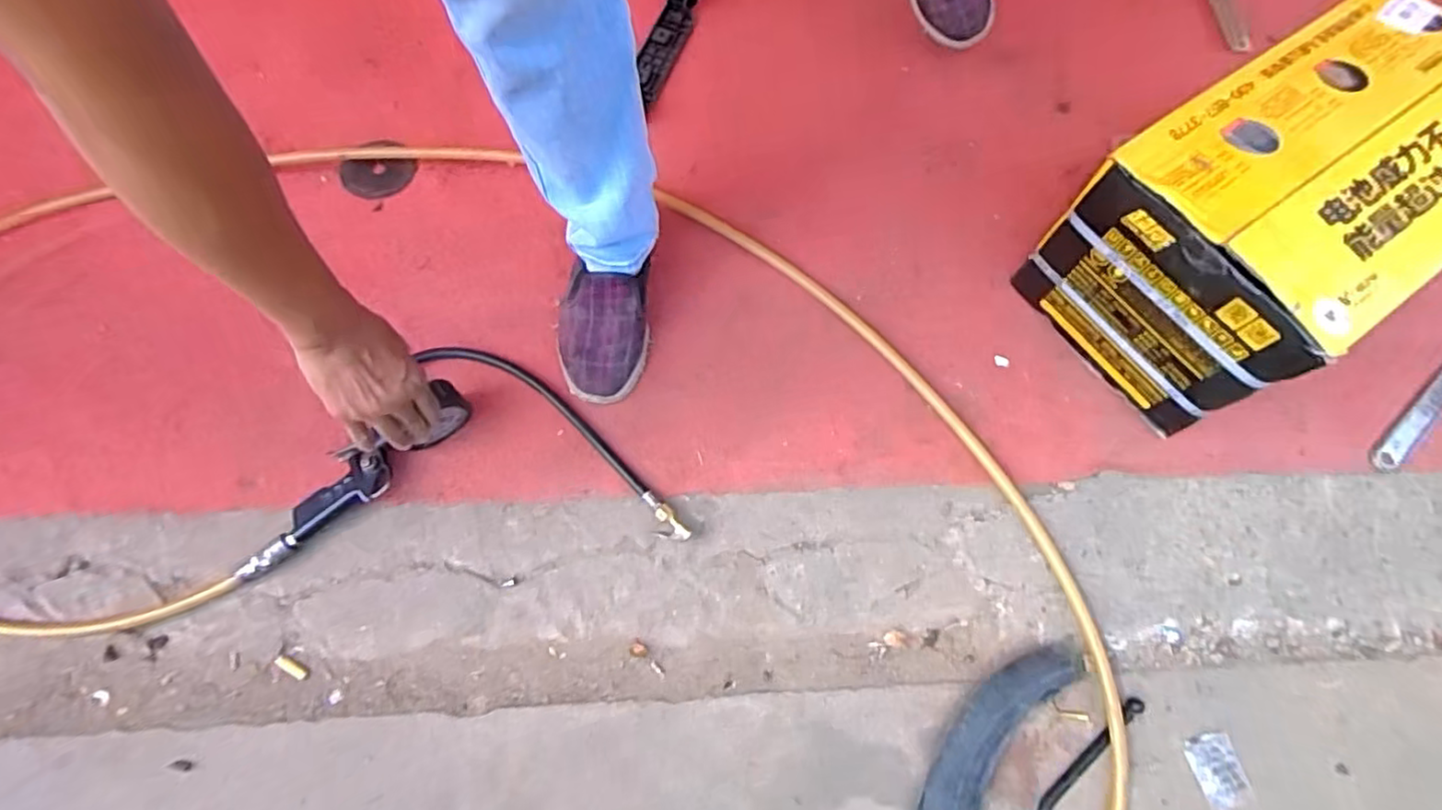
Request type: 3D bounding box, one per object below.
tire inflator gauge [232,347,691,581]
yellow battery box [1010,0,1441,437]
[{"bbox_3d":[-0.260,0.038,0.666,0.424,0.068,0.223,-5,68,-3],"label":"tire inflator gauge"},{"bbox_3d":[0.552,-0.187,0.668,0.378,0.233,0.232,-33,70,-15],"label":"yellow battery box"}]

